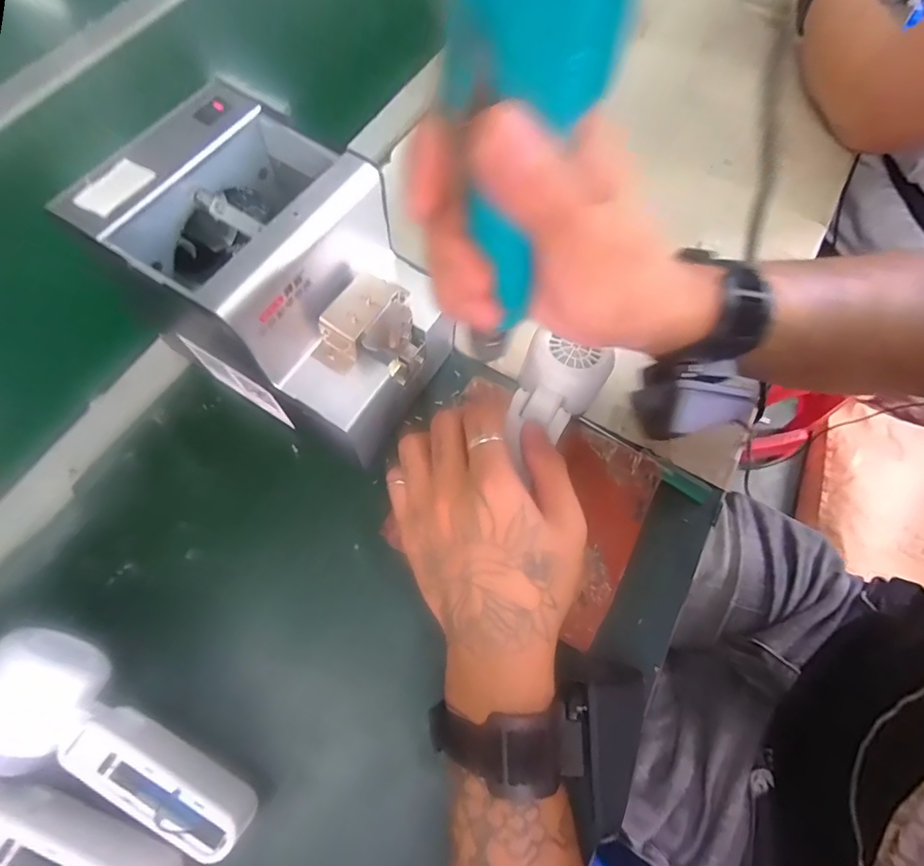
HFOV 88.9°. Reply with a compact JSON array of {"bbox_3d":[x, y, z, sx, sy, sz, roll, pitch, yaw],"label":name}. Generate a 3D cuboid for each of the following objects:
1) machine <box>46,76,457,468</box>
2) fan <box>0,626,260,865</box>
[{"bbox_3d":[-0.103,-0.088,0.310,0.172,0.153,0.122,31,71,10],"label":"machine"},{"bbox_3d":[-0.184,0.168,0.253,0.158,0.060,0.054,25,70,8],"label":"fan"}]

